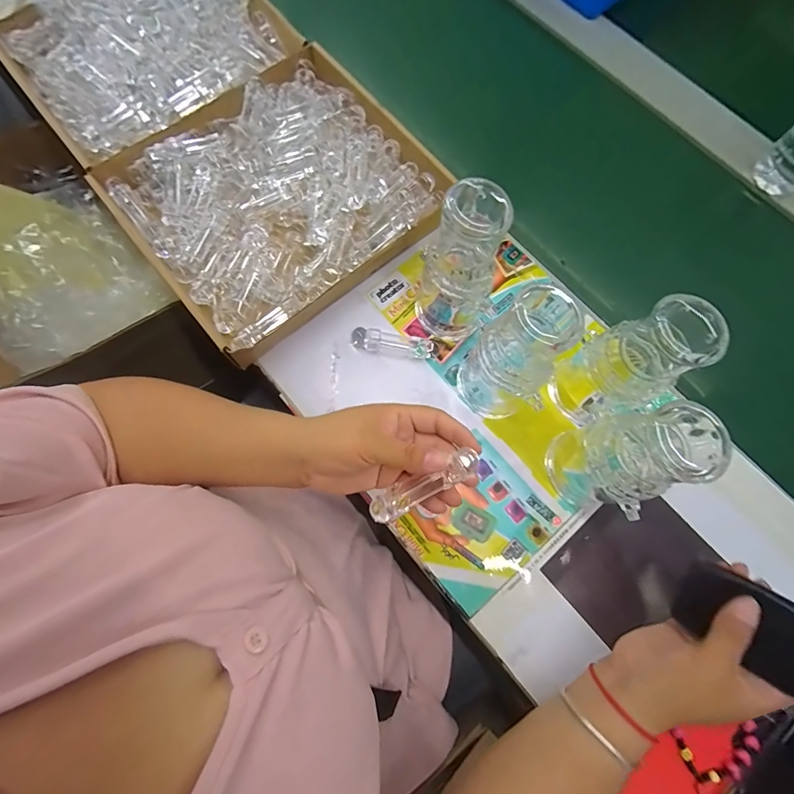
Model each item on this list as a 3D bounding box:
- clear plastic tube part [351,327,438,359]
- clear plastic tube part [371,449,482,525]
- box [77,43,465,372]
[{"bbox_3d":[-0.003,-0.060,0.452,0.093,0.017,0.021,9,75,1],"label":"clear plastic tube part"},{"bbox_3d":[0.017,0.067,0.296,0.091,0.018,0.021,-34,77,24],"label":"clear plastic tube part"},{"bbox_3d":[-0.130,-0.230,0.468,0.319,0.062,0.282,-38,80,-10],"label":"box"}]

